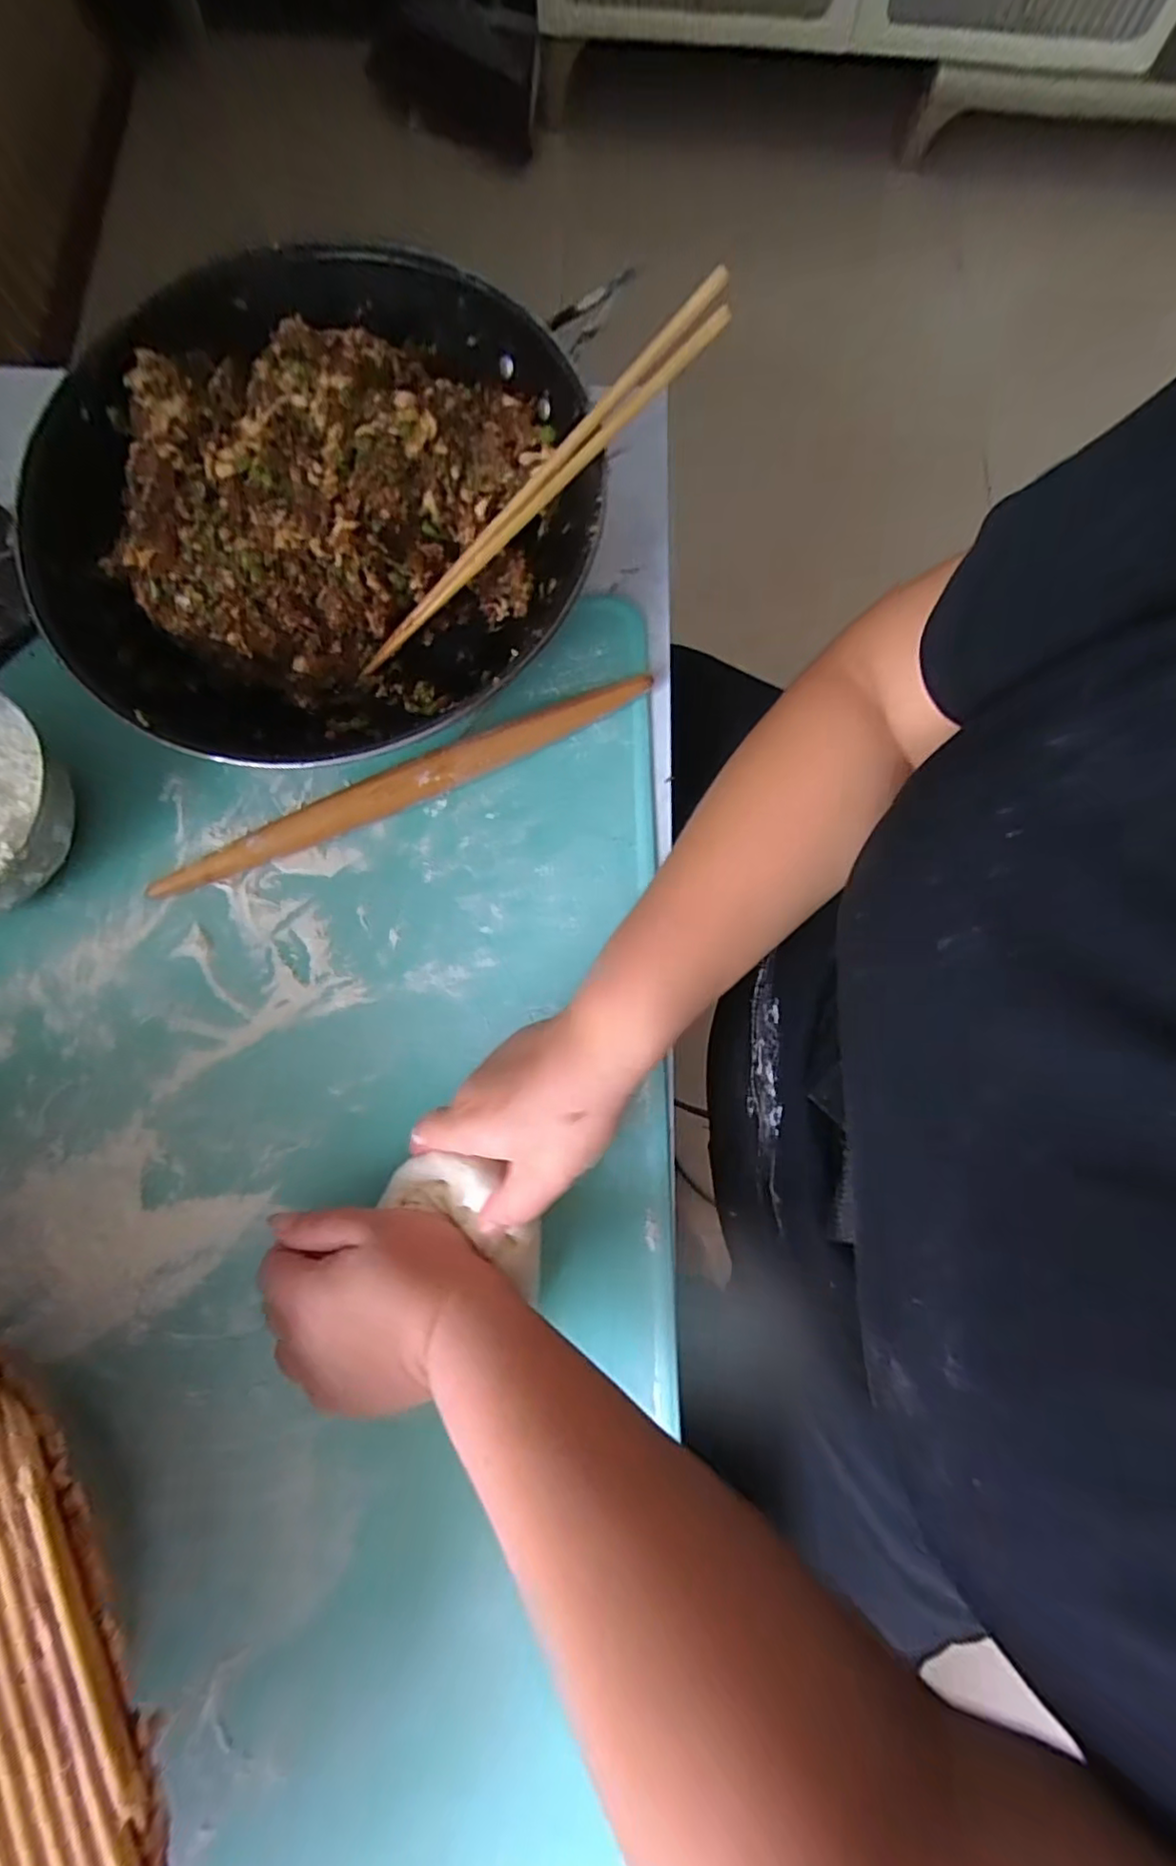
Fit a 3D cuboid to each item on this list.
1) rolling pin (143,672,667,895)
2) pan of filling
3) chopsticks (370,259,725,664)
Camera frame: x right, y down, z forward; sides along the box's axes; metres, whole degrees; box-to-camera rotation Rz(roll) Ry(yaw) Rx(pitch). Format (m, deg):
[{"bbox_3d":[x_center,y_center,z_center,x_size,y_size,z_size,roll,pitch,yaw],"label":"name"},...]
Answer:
[{"bbox_3d":[-0.107,-0.092,0.391,0.314,0.028,0.024,-26,80,-7],"label":"rolling pin"},{"bbox_3d":[-0.157,-0.234,0.384,0.313,0.097,0.311,20,78,3],"label":"pan of filling"},{"bbox_3d":[-0.037,-0.243,0.363,0.270,0.017,0.020,-32,79,24],"label":"chopsticks"}]

